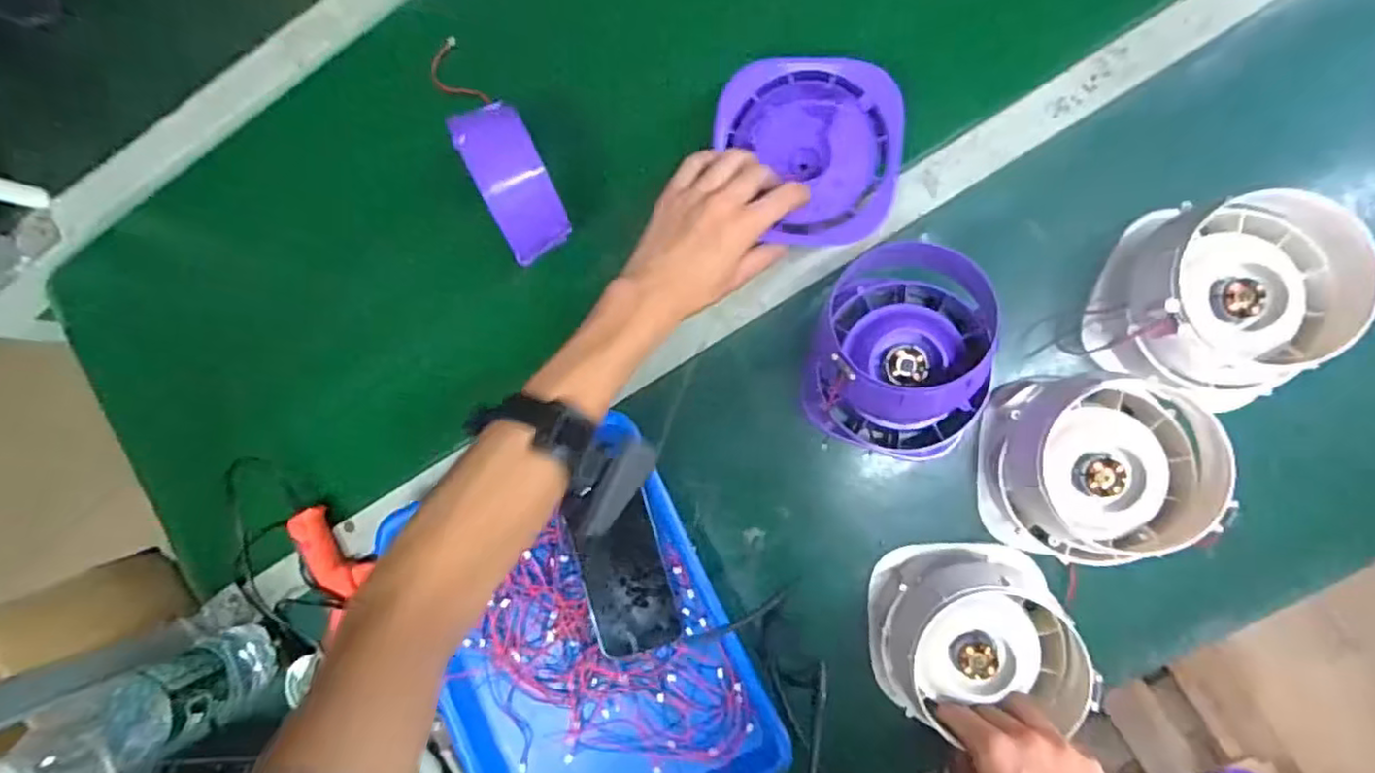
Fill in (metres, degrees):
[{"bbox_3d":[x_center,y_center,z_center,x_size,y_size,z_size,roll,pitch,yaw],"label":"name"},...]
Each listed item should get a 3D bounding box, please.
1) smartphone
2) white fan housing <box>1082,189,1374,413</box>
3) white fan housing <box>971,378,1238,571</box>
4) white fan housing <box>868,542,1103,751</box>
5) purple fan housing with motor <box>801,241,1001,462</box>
[{"bbox_3d":[-0.053,0.158,0.552,0.073,0.006,0.141,-16,95,-5],"label":"smartphone"},{"bbox_3d":[0.388,-0.069,0.468,0.143,0.088,0.153,0,90,10],"label":"white fan housing"},{"bbox_3d":[0.306,0.062,0.489,0.149,0.065,0.130,3,91,10],"label":"white fan housing"},{"bbox_3d":[0.216,0.184,0.488,0.146,0.079,0.116,-3,88,9],"label":"white fan housing"},{"bbox_3d":[0.168,-0.025,0.512,0.136,0.070,0.155,17,93,9],"label":"purple fan housing with motor"}]

